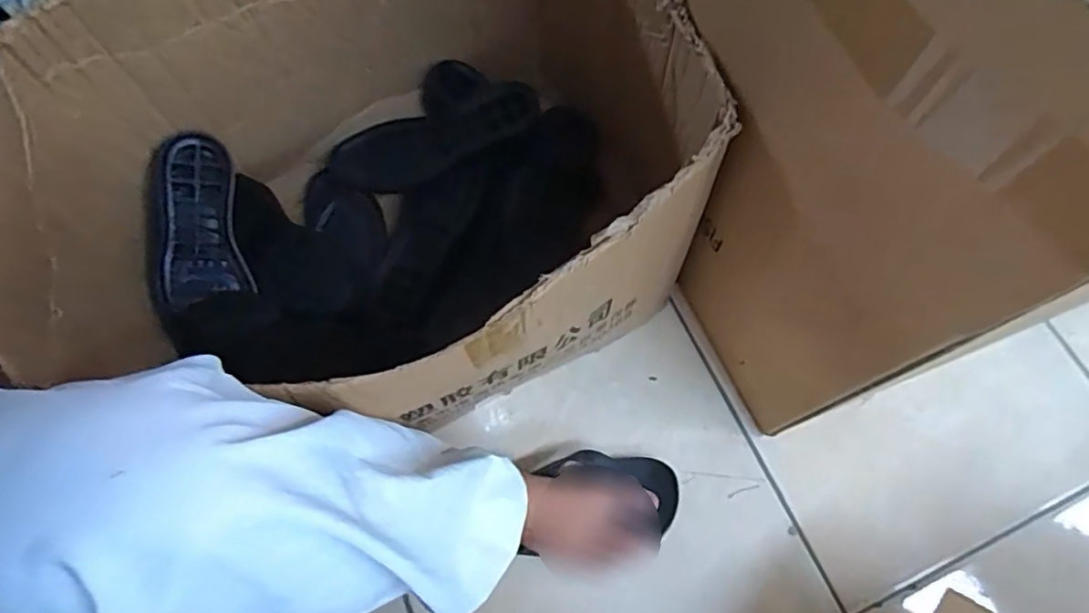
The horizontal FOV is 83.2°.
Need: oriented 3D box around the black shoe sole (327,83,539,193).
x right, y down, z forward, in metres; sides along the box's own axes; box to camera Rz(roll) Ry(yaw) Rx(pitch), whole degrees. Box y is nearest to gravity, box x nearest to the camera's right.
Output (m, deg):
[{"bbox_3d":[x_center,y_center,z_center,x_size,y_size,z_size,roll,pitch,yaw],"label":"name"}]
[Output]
[{"bbox_3d":[-0.129,-0.202,0.719,0.244,0.019,0.086,-28,72,-10],"label":"black shoe sole"}]

